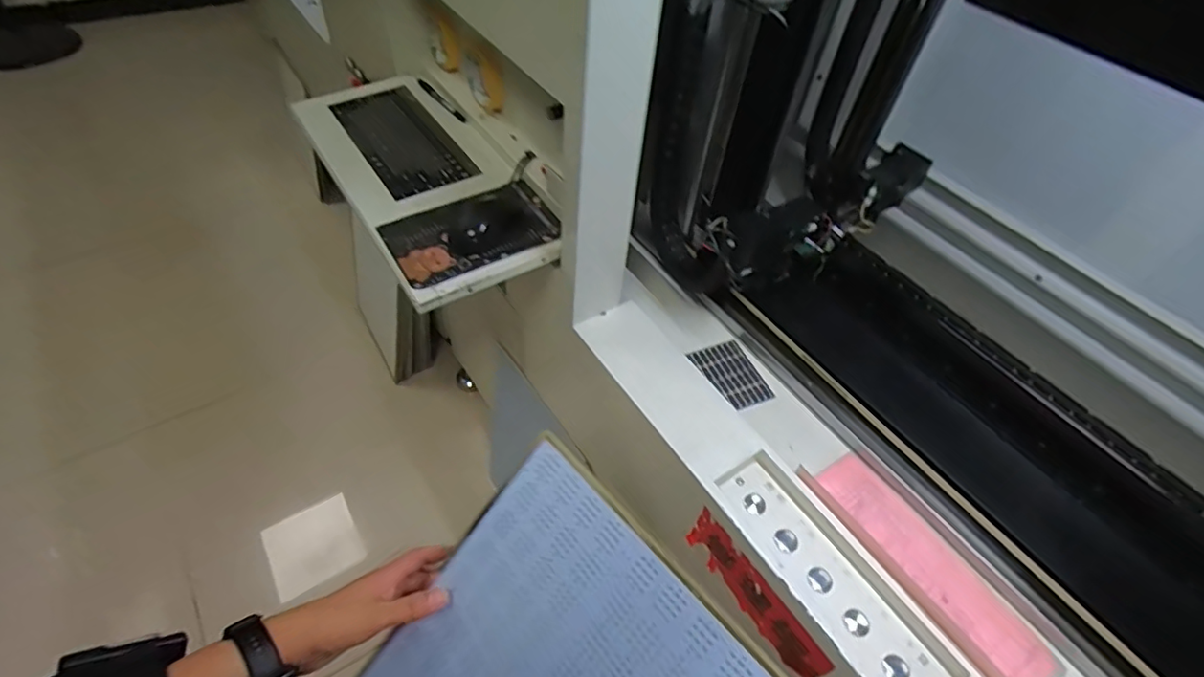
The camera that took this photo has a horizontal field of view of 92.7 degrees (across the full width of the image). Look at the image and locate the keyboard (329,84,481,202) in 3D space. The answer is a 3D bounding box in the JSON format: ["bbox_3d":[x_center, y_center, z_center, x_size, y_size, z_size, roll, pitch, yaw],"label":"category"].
[{"bbox_3d":[-0.291,-0.290,0.838,0.130,0.026,0.255,-28,62,-27],"label":"keyboard"}]

